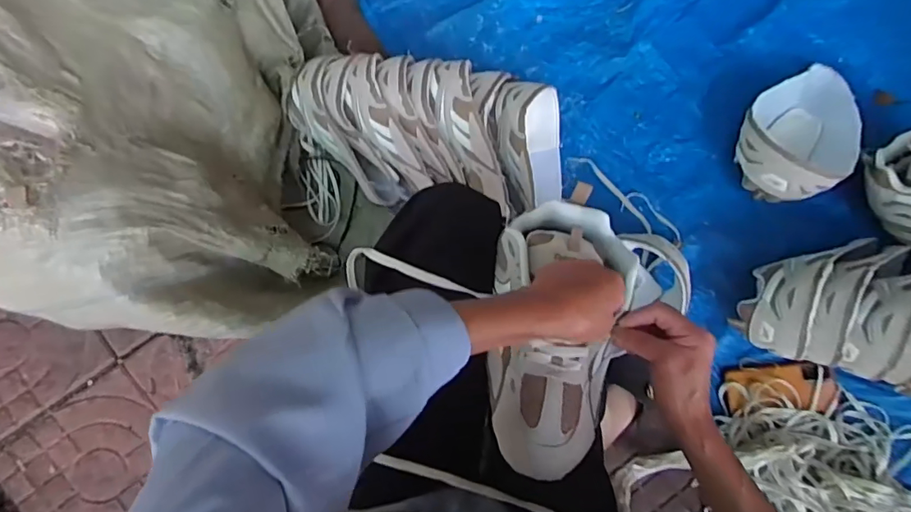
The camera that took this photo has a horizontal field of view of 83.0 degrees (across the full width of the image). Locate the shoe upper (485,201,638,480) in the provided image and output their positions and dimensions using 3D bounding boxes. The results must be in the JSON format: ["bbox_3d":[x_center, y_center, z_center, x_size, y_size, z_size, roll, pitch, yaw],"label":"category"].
[{"bbox_3d":[0.094,0.068,0.469,0.121,0.069,0.245,8,78,7],"label":"shoe upper"}]

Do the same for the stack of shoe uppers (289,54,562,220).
[{"bbox_3d":[-0.035,-0.185,0.786,0.432,0.153,0.203,11,87,-5],"label":"stack of shoe uppers"}]

